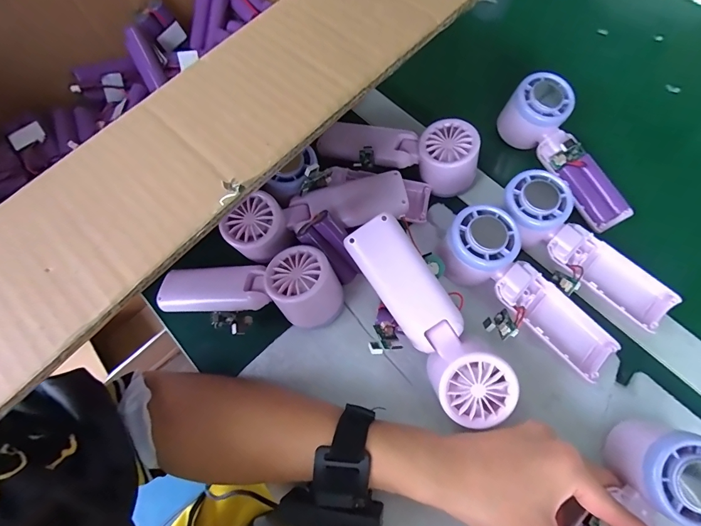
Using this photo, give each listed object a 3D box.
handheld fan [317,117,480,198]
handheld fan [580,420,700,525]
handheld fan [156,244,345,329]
[{"bbox_3d":[0.046,-0.113,0.364,0.158,0.051,0.053,15,70,7],"label":"handheld fan"},{"bbox_3d":[0.183,0.182,0.250,0.051,0.057,0.162,39,86,14],"label":"handheld fan"},{"bbox_3d":[-0.087,0.022,0.331,0.171,0.053,0.056,-2,67,17],"label":"handheld fan"}]

